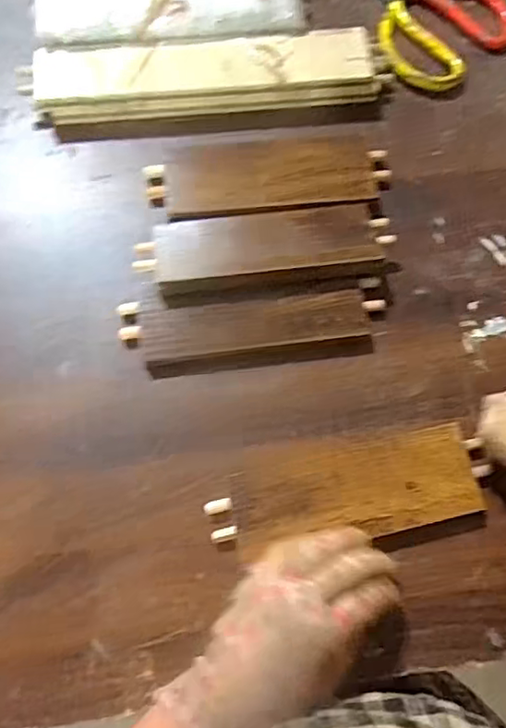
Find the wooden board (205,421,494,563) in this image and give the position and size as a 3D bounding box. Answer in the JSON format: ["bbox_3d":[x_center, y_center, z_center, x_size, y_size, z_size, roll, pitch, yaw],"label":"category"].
[{"bbox_3d":[0.071,0.093,0.428,0.193,0.020,0.078,-6,74,-3],"label":"wooden board"}]

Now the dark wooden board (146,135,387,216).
[{"bbox_3d":[0.013,-0.159,0.505,0.197,0.016,0.067,-4,73,-3],"label":"dark wooden board"}]

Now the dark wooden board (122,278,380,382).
[{"bbox_3d":[0.000,-0.027,0.465,0.198,0.014,0.057,-5,73,-3],"label":"dark wooden board"}]

